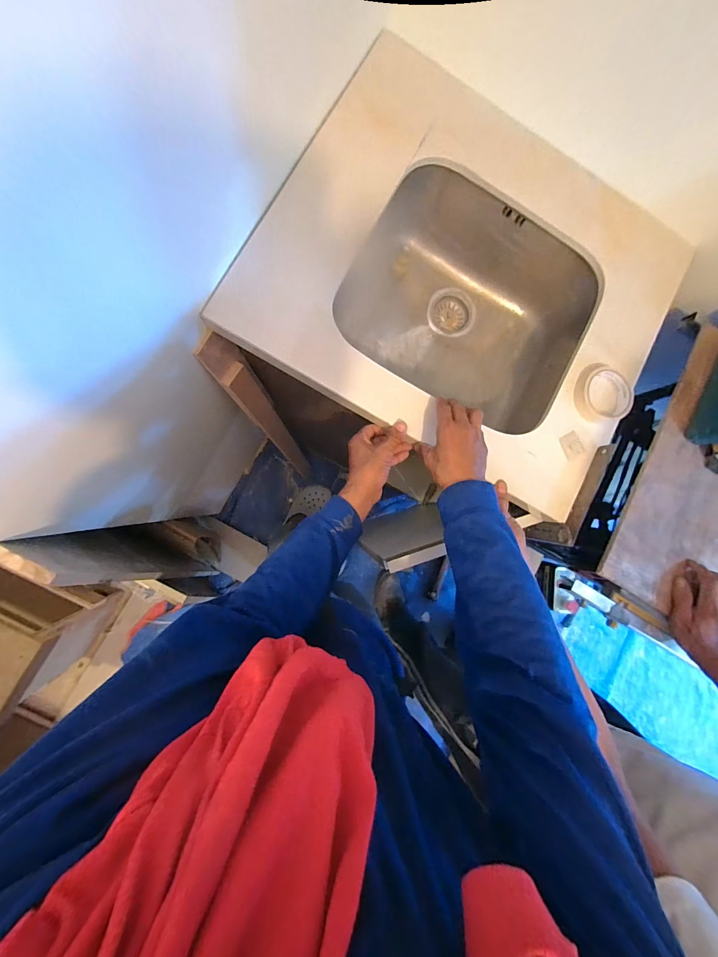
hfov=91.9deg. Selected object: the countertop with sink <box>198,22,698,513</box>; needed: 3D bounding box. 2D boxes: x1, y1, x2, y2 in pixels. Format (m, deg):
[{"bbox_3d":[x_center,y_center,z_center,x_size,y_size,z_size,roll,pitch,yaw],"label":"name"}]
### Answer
[{"bbox_3d":[0.185,-0.333,0.693,0.650,0.244,0.562,30,82,-5],"label":"countertop with sink"}]

